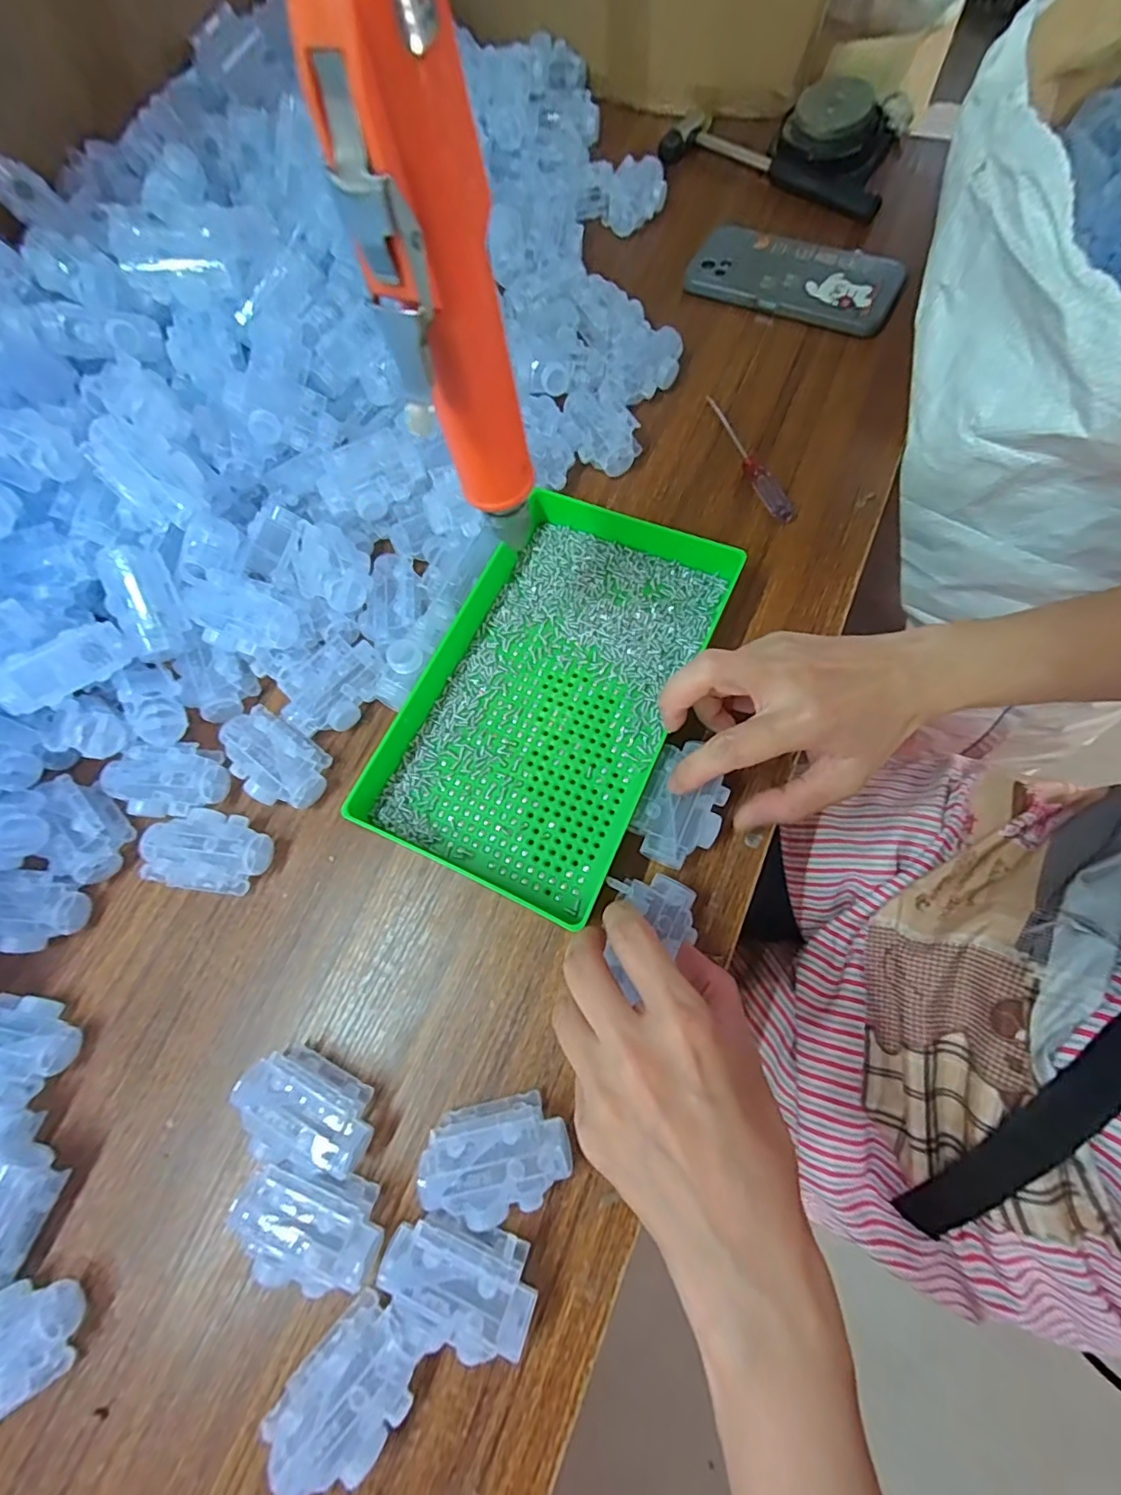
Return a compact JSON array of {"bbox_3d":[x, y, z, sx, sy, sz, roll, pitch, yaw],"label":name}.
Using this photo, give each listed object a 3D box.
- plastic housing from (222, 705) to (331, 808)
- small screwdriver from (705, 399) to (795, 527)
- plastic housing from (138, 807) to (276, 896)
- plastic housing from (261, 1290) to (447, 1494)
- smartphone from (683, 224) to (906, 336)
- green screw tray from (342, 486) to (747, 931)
[{"bbox_3d":[-0.179,0.007,0.350,0.072,0.025,0.045,31,76,14],"label":"plastic housing"},{"bbox_3d":[0.134,-0.215,0.411,0.013,0.013,0.126,-22,70,-3],"label":"small screwdriver"},{"bbox_3d":[-0.210,0.060,0.334,0.070,0.024,0.044,10,72,8],"label":"plastic housing"},{"bbox_3d":[-0.087,0.276,0.247,0.045,0.025,0.079,39,78,16],"label":"plastic housing"},{"bbox_3d":[0.189,-0.383,0.458,0.161,0.009,0.072,26,82,13],"label":"smartphone"},{"bbox_3d":[-0.007,-0.038,0.342,0.153,0.027,0.239,24,74,6],"label":"green screw tray"}]

